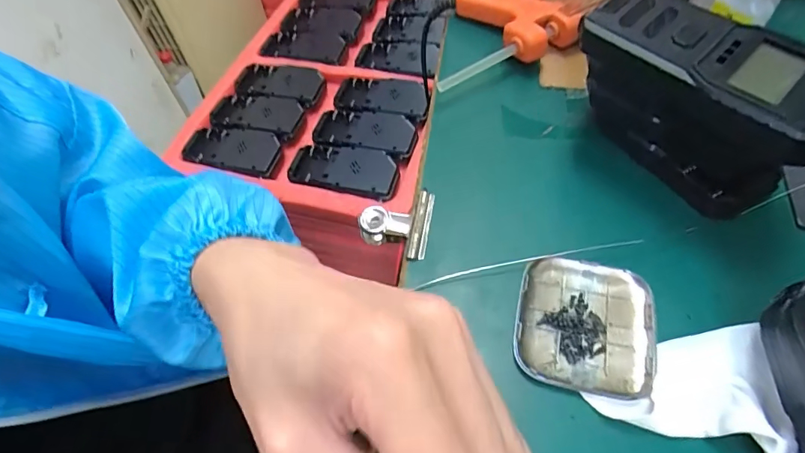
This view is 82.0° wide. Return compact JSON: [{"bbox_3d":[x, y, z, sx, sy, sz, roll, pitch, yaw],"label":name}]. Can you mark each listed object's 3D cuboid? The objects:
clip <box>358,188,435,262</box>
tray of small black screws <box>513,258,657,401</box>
[{"bbox_3d":[-0.004,-0.004,0.299,0.043,0.018,0.047,7,56,10],"label":"clip"},{"bbox_3d":[0.097,0.052,0.247,0.069,0.010,0.073,11,57,13],"label":"tray of small black screws"}]

